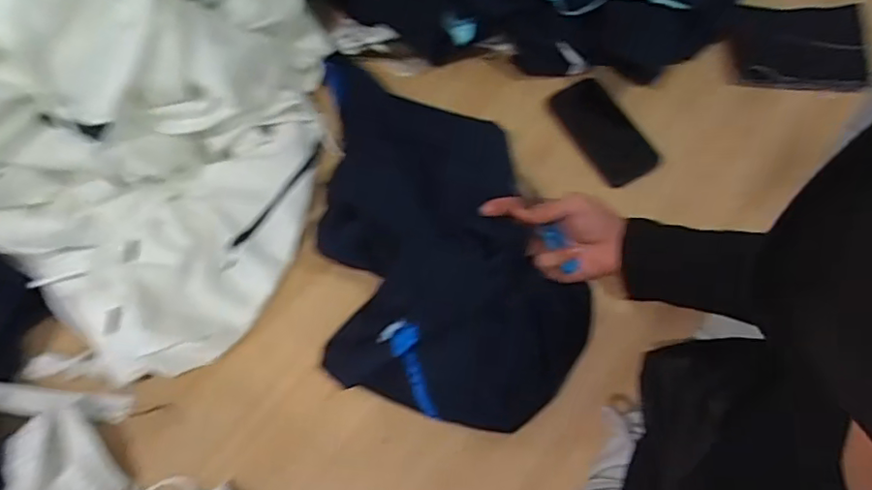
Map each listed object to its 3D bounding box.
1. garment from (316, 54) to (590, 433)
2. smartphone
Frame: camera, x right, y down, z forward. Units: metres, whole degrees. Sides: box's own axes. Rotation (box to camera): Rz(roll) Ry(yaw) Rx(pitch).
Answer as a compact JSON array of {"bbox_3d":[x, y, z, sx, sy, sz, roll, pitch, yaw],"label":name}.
[{"bbox_3d":[0.007,-0.039,0.629,0.267,0.098,0.440,-6,67,-2],"label":"garment"},{"bbox_3d":[0.206,-0.141,0.712,0.077,0.008,0.146,-27,69,-11],"label":"smartphone"}]

